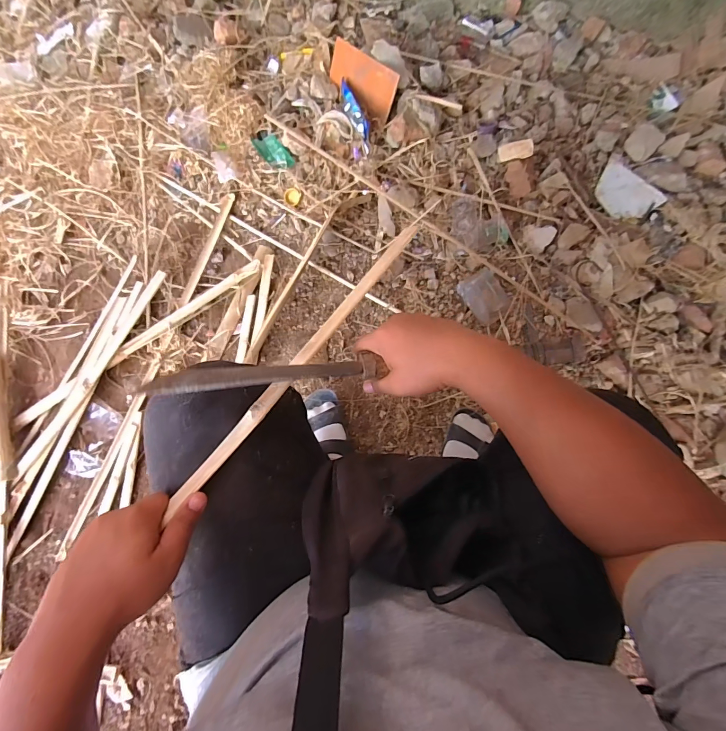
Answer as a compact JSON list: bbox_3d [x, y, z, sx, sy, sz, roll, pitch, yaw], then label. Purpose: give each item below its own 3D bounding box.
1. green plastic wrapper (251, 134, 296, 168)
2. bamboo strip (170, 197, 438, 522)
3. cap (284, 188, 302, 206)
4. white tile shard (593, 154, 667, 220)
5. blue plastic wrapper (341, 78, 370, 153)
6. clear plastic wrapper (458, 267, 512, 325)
[{"bbox_3d":[-0.221,-0.529,0.915,0.057,0.009,0.115,-37,80,-7],"label":"green plastic wrapper"},{"bbox_3d":[-0.054,-0.023,0.407,0.021,0.013,0.424,37,76,8],"label":"bamboo strip"},{"bbox_3d":[-0.174,-0.417,0.909,0.044,0.011,0.040,31,105,4],"label":"cap"},{"bbox_3d":[0.649,-0.439,0.921,0.113,0.012,0.165,-37,75,7],"label":"white tile shard"},{"bbox_3d":[-0.019,-0.610,0.891,0.026,0.047,0.195,-20,74,-4],"label":"blue plastic wrapper"},{"bbox_3d":[0.285,-0.163,0.848,0.093,0.039,0.116,-30,79,-5],"label":"clear plastic wrapper"}]

